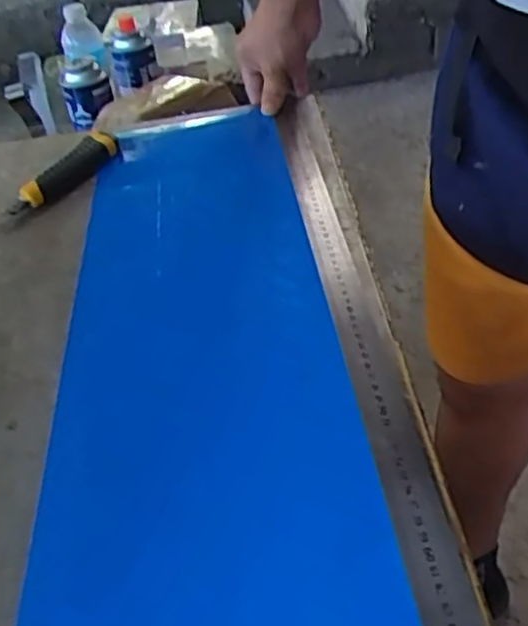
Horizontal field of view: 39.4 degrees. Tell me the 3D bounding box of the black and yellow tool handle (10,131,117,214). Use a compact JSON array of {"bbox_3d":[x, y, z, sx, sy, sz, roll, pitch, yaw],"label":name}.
[{"bbox_3d":[-0.197,-0.143,0.738,0.034,0.020,0.145,14,43,24],"label":"black and yellow tool handle"}]

